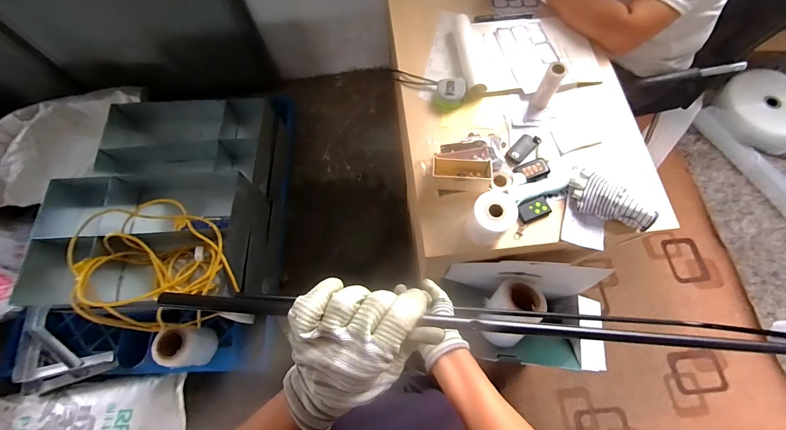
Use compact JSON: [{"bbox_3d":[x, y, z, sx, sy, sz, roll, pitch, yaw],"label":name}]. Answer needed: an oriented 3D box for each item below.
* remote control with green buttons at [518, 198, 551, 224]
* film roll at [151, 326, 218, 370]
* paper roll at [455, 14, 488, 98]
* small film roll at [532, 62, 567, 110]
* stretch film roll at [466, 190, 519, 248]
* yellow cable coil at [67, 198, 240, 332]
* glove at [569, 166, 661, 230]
[{"bbox_3d":[0.280,-0.008,0.662,0.064,0.016,0.038,-19,69,-4],"label":"remote control with green buttons"},{"bbox_3d":[-0.675,0.432,1.088,0.129,0.159,0.118,-1,69,3],"label":"film roll"},{"bbox_3d":[0.179,-0.380,0.775,0.051,0.046,0.216,-8,69,0],"label":"paper roll"},{"bbox_3d":[0.327,-0.270,0.699,0.041,0.096,0.040,-1,69,3],"label":"small film roll"},{"bbox_3d":[0.175,0.011,0.607,0.074,0.103,0.071,-1,69,3],"label":"stretch film roll"},{"bbox_3d":[-0.669,0.148,0.990,0.435,0.214,0.353,-4,69,1],"label":"yellow cable coil"},{"bbox_3d":[0.406,-0.025,0.633,0.078,0.047,0.157,-43,73,-13],"label":"glove"}]

